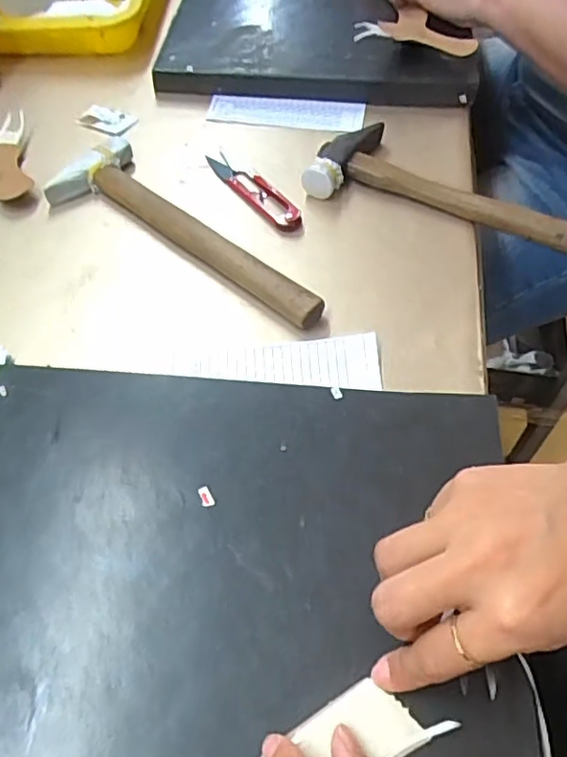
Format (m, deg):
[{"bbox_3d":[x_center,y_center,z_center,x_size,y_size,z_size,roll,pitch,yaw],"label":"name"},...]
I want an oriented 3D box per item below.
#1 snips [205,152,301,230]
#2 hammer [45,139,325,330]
[{"bbox_3d":[-0.025,-0.157,0.496,0.024,0.008,0.111,-33,61,-19],"label":"snips"},{"bbox_3d":[-0.072,-0.111,0.454,0.250,0.019,0.073,34,63,22],"label":"hammer"}]

